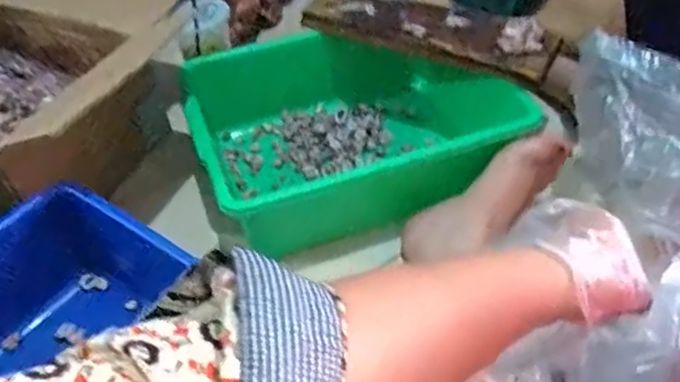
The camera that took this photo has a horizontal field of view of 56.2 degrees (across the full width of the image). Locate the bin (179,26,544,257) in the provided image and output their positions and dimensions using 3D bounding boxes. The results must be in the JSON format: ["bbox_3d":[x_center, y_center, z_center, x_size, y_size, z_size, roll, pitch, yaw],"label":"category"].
[{"bbox_3d":[0.020,-0.082,0.825,0.384,0.127,0.300,-13,45,-9],"label":"bin"}]

